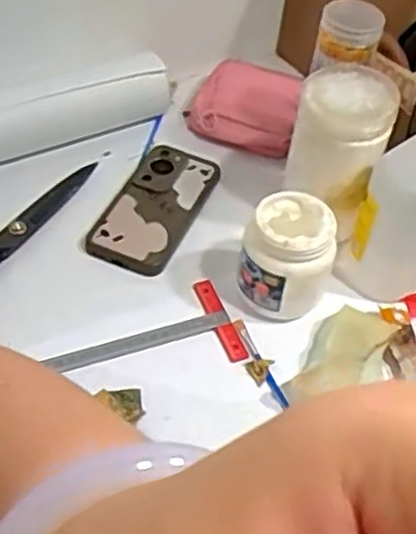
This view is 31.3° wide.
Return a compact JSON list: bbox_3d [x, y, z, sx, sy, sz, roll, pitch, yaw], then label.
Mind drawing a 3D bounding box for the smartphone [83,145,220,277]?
[{"bbox_3d":[-0.049,-0.062,0.733,0.083,0.010,0.163,22,50,13],"label":"smartphone"}]

